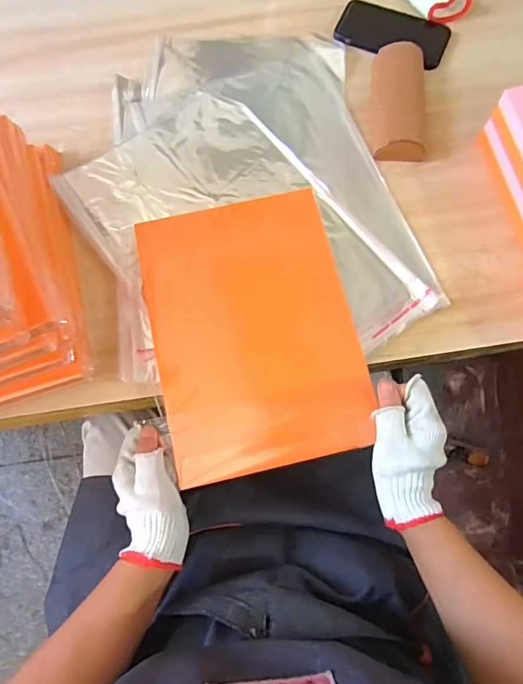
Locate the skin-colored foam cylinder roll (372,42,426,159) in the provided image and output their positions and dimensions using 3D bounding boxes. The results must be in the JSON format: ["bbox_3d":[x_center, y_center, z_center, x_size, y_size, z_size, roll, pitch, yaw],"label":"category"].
[{"bbox_3d":[0.179,-0.310,0.559,0.069,0.036,0.169,4,71,0],"label":"skin-colored foam cylinder roll"}]

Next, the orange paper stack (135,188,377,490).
[{"bbox_3d":[-0.012,-0.015,0.472,0.212,0.022,0.290,-12,80,2],"label":"orange paper stack"}]

